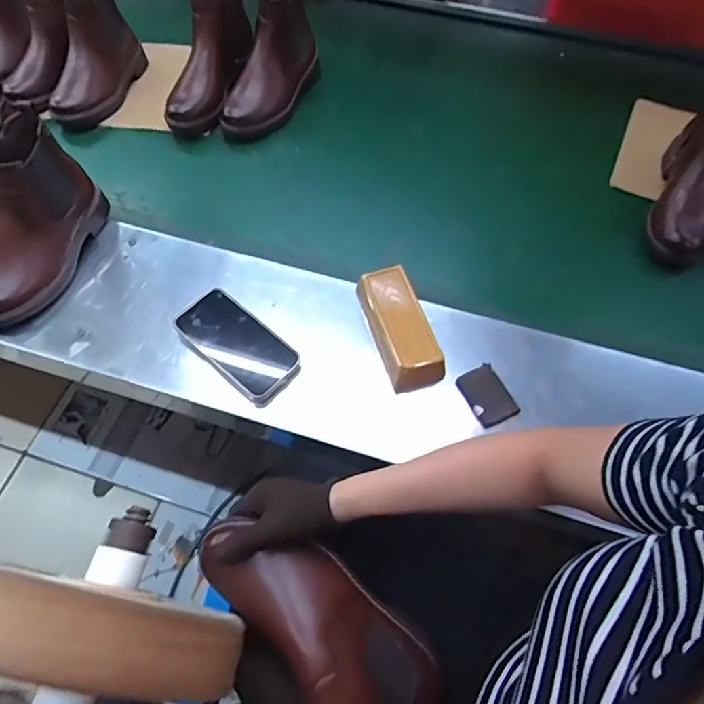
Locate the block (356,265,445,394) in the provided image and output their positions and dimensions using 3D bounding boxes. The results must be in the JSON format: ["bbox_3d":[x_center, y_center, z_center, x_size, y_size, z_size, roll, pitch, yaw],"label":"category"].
[{"bbox_3d":[0.060,-0.031,0.624,0.065,0.054,0.154,-14,62,-9],"label":"block"}]

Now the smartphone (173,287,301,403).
[{"bbox_3d":[-0.144,-0.012,0.630,0.160,0.019,0.082,37,65,16],"label":"smartphone"}]

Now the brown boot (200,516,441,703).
[{"bbox_3d":[-0.039,0.273,0.446,0.269,0.170,0.095,33,104,3],"label":"brown boot"}]

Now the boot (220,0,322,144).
[{"bbox_3d":[-0.135,-0.490,0.848,0.091,0.167,0.245,21,63,10],"label":"boot"}]

